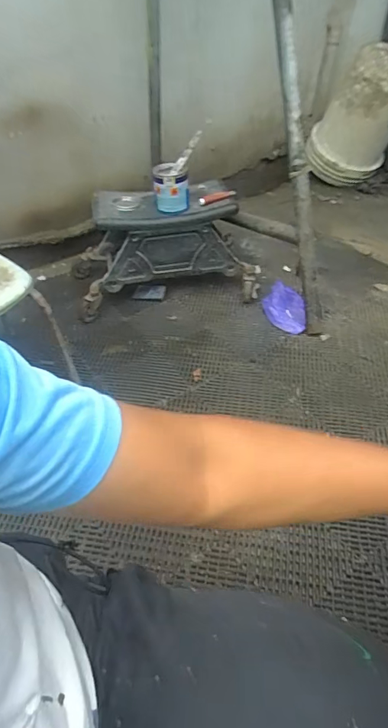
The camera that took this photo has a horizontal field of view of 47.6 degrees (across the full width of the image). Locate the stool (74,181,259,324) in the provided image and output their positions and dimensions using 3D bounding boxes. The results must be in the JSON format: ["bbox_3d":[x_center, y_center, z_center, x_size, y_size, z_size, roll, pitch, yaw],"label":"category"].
[{"bbox_3d":[-0.112,-0.430,1.494,0.586,0.341,0.322,-7,42,-9],"label":"stool"}]

